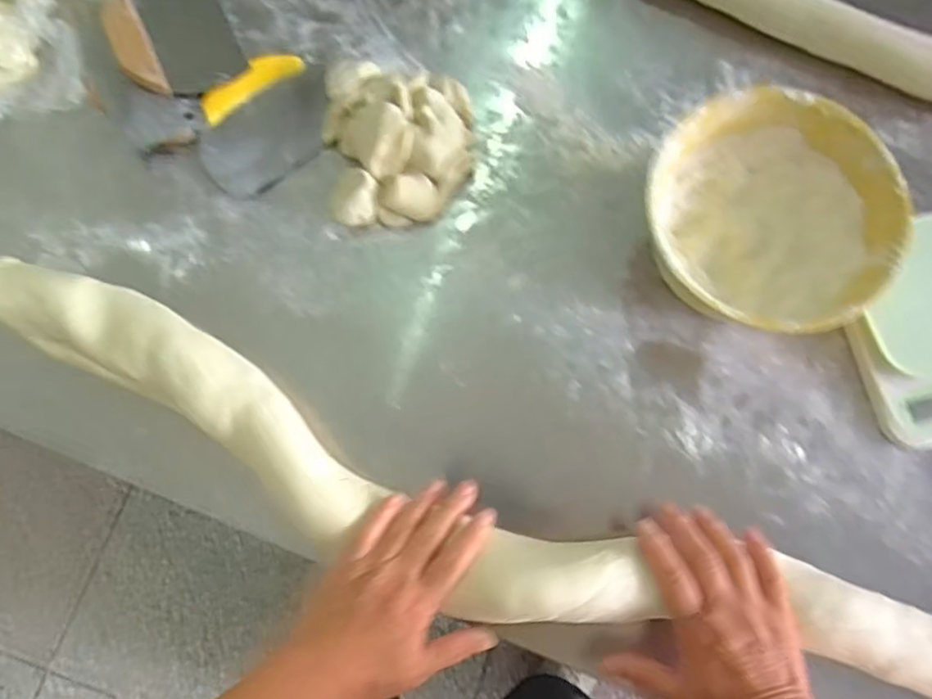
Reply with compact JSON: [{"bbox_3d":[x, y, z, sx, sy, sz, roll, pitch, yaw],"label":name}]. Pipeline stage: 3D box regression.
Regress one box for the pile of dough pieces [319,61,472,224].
[{"bbox_3d":[-0.064,-0.196,0.612,0.142,0.051,0.155,0,78,0],"label":"pile of dough pieces"}]

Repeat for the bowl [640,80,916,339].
[{"bbox_3d":[0.254,-0.108,0.572,0.198,0.093,0.200,0,78,0],"label":"bowl"}]

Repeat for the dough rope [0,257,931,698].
[{"bbox_3d":[0.105,0.170,0.511,1.097,0.059,0.128,21,79,3],"label":"dough rope"}]

